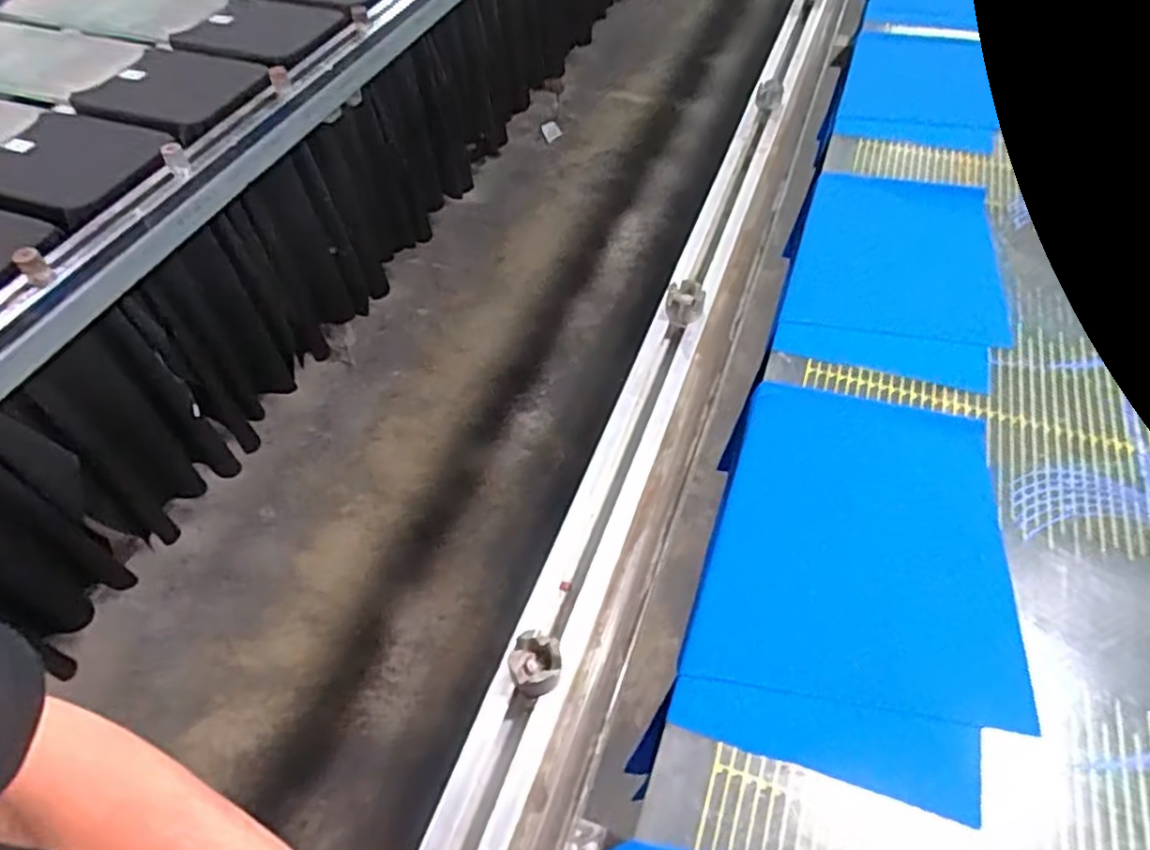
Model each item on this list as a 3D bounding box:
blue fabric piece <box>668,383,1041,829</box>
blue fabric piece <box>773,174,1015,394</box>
[{"bbox_3d":[0.233,0.115,0.583,0.235,0.024,0.345,14,53,10],"label":"blue fabric piece"},{"bbox_3d":[0.363,-0.178,0.796,0.220,0.021,0.327,15,53,11],"label":"blue fabric piece"}]

